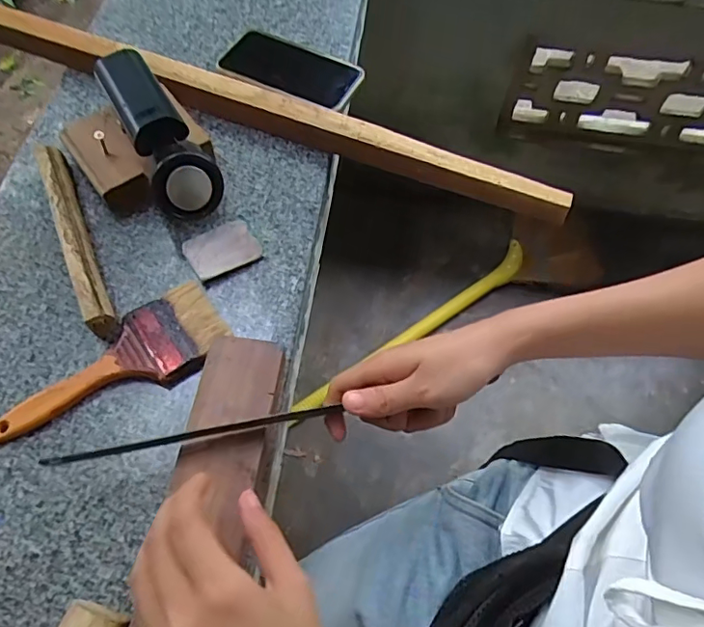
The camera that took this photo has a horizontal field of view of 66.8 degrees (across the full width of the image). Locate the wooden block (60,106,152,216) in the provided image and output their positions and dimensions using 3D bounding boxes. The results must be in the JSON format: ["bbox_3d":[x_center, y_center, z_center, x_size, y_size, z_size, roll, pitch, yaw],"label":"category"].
[{"bbox_3d":[-0.223,-0.141,0.495,0.054,0.041,0.102,-34,68,-18],"label":"wooden block"}]

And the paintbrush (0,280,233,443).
[{"bbox_3d":[-0.186,0.045,0.415,0.182,0.014,0.066,-35,69,-18],"label":"paintbrush"}]

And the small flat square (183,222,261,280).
[{"bbox_3d":[-0.115,-0.058,0.474,0.060,0.006,0.050,-30,67,-16],"label":"small flat square"}]

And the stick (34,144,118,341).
[{"bbox_3d":[-0.237,-0.064,0.459,0.022,0.036,0.196,-23,65,-13],"label":"stick"}]

